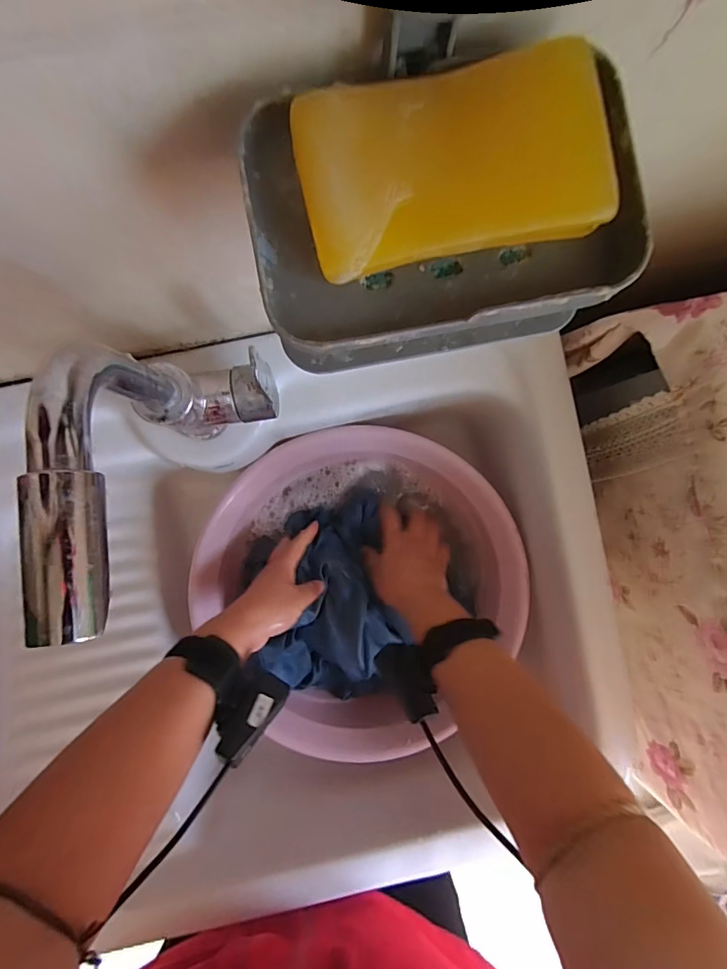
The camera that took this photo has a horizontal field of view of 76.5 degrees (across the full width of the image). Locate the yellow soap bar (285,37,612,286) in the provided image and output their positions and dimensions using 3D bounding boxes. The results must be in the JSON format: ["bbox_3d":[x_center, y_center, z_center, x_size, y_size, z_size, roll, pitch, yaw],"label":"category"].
[{"bbox_3d":[0.030,-0.107,0.154,0.099,0.013,0.056,-12,91,-2],"label":"yellow soap bar"}]

